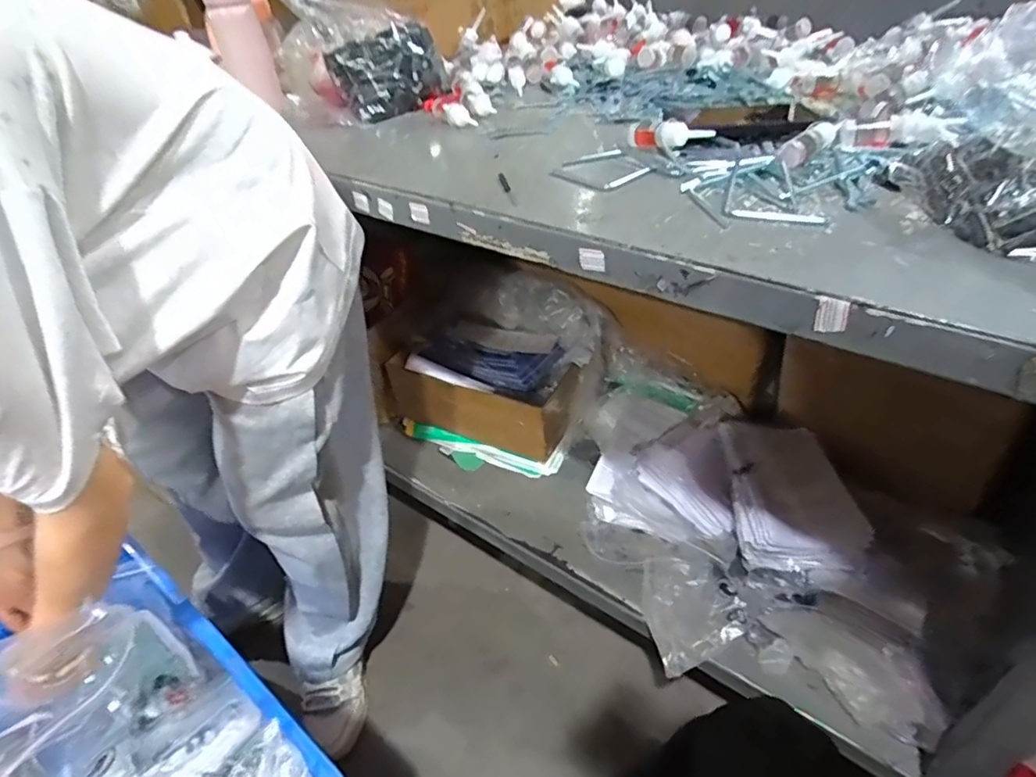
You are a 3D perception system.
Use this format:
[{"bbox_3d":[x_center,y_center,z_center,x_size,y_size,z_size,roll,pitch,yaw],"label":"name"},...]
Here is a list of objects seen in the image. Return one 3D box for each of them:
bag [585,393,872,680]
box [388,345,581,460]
[{"bbox_3d":[0.284,0.173,0.890,0.331,0.139,0.384,-18,42,-17],"label":"bag"},{"bbox_3d":[-0.068,0.006,1.093,0.335,0.125,0.147,16,43,22],"label":"box"}]

